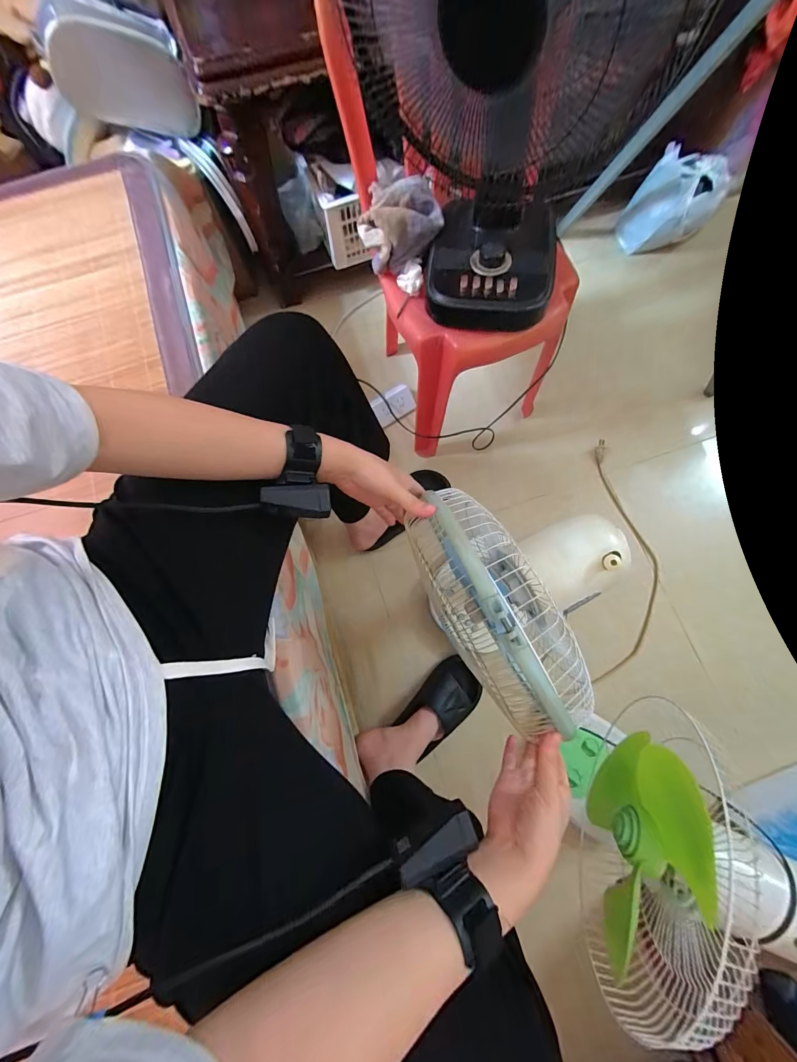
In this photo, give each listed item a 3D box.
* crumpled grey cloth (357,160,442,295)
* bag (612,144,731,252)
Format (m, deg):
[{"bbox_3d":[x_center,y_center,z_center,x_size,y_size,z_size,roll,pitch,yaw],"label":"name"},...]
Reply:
[{"bbox_3d":[0.006,-0.483,0.580,0.107,0.086,0.123,20,78,6],"label":"crumpled grey cloth"},{"bbox_3d":[0.703,-0.840,0.939,0.190,0.146,0.178,35,80,9],"label":"bag"}]

